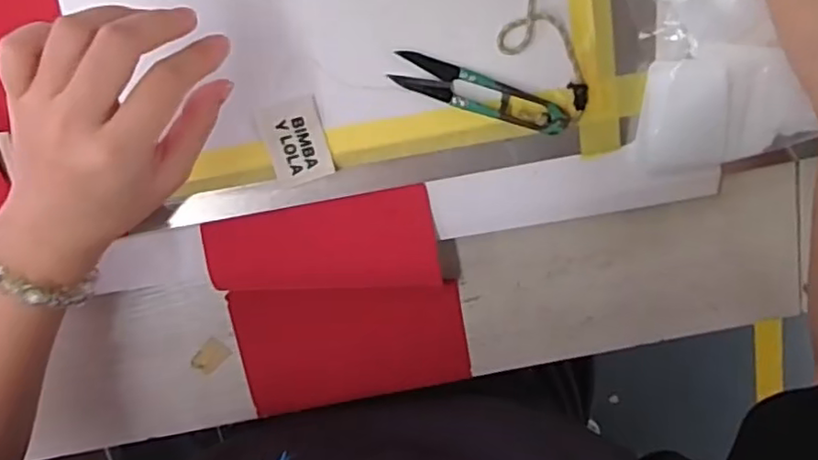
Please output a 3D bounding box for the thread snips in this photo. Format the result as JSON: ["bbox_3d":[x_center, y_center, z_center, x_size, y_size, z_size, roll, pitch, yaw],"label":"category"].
[{"bbox_3d":[0.043,-0.080,0.367,0.106,0.005,0.022,16,102,-7],"label":"thread snips"}]

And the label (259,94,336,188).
[{"bbox_3d":[-0.066,-0.052,0.370,0.035,0.004,0.047,-15,106,1],"label":"label"}]

